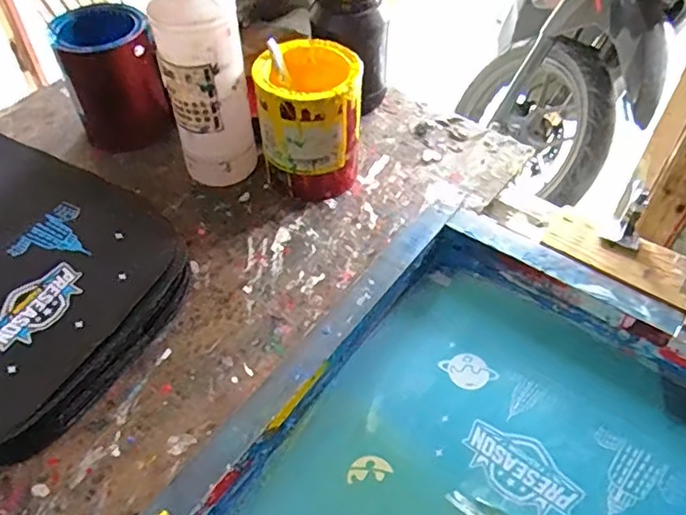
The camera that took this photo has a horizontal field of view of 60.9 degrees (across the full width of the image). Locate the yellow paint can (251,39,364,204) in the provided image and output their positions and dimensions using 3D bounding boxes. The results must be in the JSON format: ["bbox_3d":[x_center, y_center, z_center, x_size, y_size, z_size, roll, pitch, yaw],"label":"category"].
[{"bbox_3d":[-0.035,-0.149,0.648,0.105,0.142,0.111,0,49,0],"label":"yellow paint can"}]

